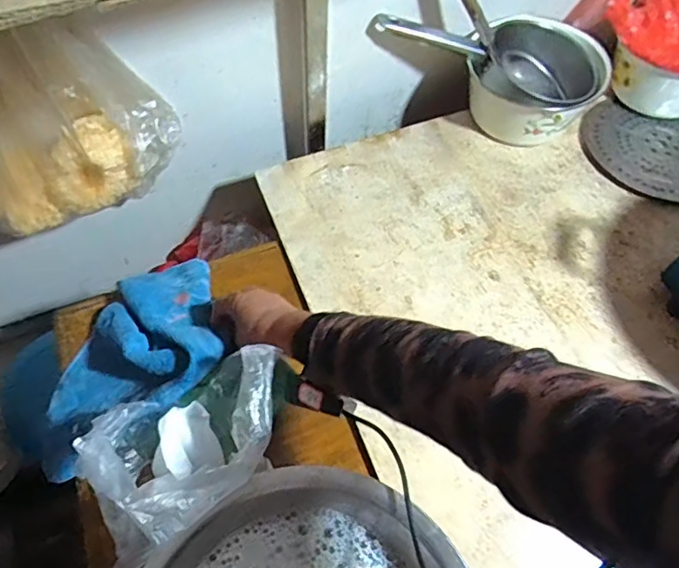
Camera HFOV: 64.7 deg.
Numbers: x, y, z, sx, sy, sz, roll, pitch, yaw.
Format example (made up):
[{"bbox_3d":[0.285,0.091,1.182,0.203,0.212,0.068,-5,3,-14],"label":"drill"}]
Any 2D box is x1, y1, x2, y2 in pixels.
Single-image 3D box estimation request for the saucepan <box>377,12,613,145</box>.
[{"bbox_3d":[0.254,-0.370,0.865,0.345,0.144,0.210,23,65,9],"label":"saucepan"}]

